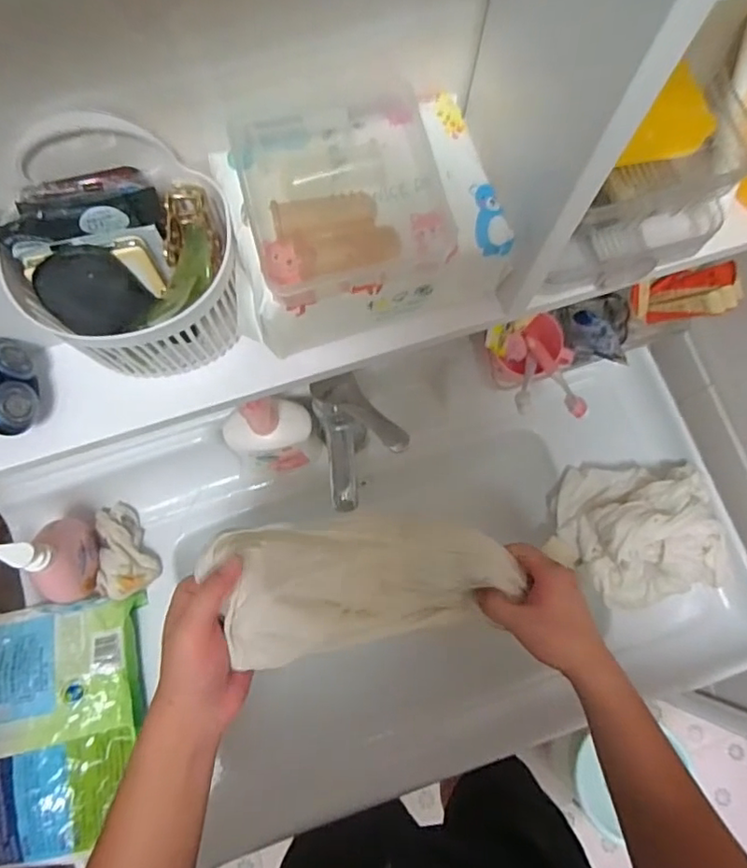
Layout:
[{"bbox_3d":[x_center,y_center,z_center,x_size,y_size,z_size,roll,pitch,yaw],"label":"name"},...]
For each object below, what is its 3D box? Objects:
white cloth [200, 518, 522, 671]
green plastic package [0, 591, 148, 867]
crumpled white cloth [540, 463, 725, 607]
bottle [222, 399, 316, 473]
[{"bbox_3d":[0.008,0.123,0.491,0.291,0.044,0.101,3,75,-34],"label":"white cloth"},{"bbox_3d":[-0.421,0.328,0.610,0.334,0.051,0.250,-9,78,-3],"label":"green plastic package"},{"bbox_3d":[0.311,0.118,0.668,0.161,0.092,0.164,3,78,0],"label":"crumpled white cloth"},{"bbox_3d":[-0.115,0.003,0.641,0.098,0.165,0.061,-10,78,-3],"label":"bottle"}]

